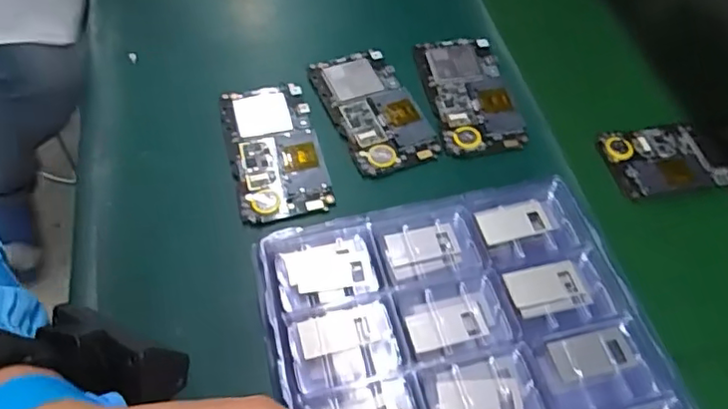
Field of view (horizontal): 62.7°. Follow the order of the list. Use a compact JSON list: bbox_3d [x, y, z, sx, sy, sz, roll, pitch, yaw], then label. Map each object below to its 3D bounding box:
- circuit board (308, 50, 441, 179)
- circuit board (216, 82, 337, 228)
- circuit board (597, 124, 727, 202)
[{"bbox_3d":[0.007,-0.077,0.474,0.067,0.004,0.121,-20,58,-14],"label":"circuit board"},{"bbox_3d":[-0.068,-0.042,0.452,0.065,0.009,0.127,-12,57,-9],"label":"circuit board"},{"bbox_3d":[0.253,-0.037,0.472,0.120,0.011,0.061,-9,56,-7],"label":"circuit board"}]

